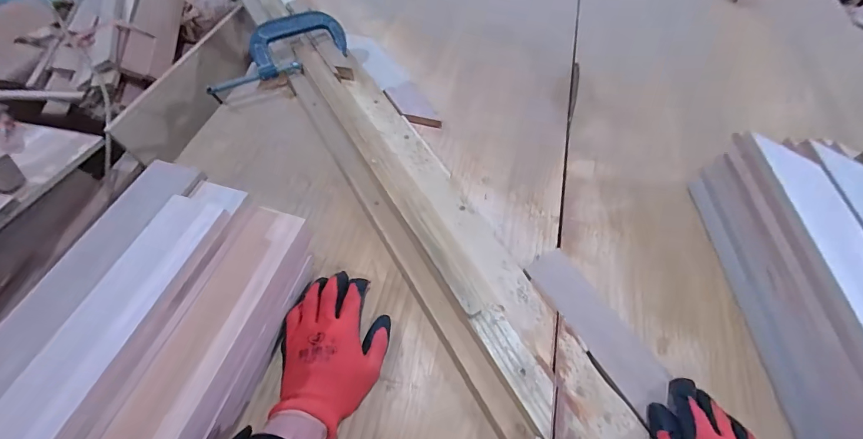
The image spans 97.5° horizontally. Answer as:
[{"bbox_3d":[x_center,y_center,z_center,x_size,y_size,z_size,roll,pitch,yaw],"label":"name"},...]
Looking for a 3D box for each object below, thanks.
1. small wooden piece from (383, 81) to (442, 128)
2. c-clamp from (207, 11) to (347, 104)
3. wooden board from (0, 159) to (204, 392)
[{"bbox_3d":[-0.031,-0.202,0.676,0.065,0.017,0.124,-27,60,-16],"label":"small wooden piece"},{"bbox_3d":[-0.289,-0.310,0.697,0.259,0.048,0.112,-21,90,-15],"label":"c-clamp"},{"bbox_3d":[-0.349,0.112,0.309,0.058,0.011,0.425,15,58,11],"label":"wooden board"}]

